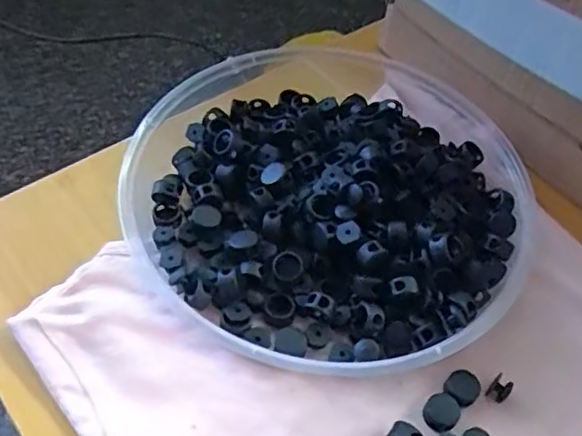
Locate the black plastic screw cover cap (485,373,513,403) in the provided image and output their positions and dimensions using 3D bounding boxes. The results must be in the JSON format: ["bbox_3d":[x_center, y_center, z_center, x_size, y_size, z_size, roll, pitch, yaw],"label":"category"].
[{"bbox_3d":[0.108,0.089,0.320,0.010,0.008,0.012,38,61,22],"label":"black plastic screw cover cap"}]

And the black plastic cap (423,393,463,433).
[{"bbox_3d":[0.076,0.097,0.312,0.019,0.004,0.017,-24,59,-19],"label":"black plastic cap"}]

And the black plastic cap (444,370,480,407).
[{"bbox_3d":[0.089,0.087,0.320,0.017,0.005,0.016,1,54,-2],"label":"black plastic cap"}]

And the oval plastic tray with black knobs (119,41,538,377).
[{"bbox_3d":[0.030,-0.020,0.374,0.239,0.036,0.228,-37,64,-25],"label":"oval plastic tray with black knobs"}]

